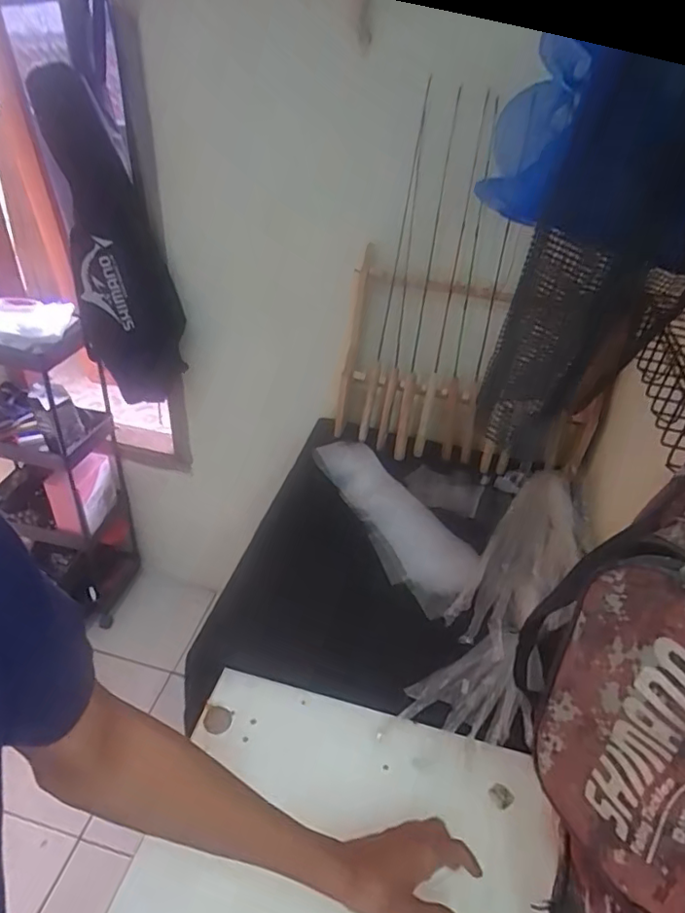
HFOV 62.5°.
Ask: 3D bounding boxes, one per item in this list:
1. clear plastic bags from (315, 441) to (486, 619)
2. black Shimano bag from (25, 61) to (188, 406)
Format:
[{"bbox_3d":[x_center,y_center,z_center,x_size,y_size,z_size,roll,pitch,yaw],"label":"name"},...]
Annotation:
[{"bbox_3d":[0.087,0.106,0.971,0.134,0.064,0.378,-19,43,-27],"label":"clear plastic bags"},{"bbox_3d":[-0.426,-0.394,1.055,0.174,0.570,0.082,-19,17,-28],"label":"black Shimano bag"}]

